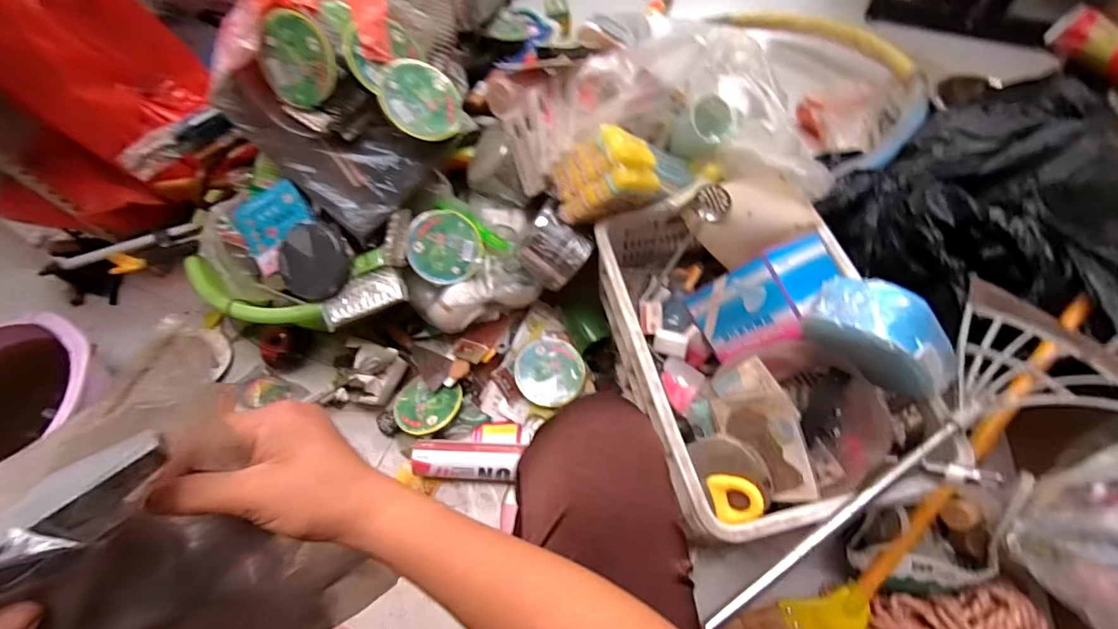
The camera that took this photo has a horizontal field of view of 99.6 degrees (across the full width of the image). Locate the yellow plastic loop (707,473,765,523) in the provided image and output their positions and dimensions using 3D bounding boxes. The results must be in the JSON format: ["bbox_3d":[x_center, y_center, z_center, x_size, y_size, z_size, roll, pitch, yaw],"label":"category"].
[{"bbox_3d":[0.245,0.251,0.650,0.065,0.016,0.062,-19,71,29],"label":"yellow plastic loop"}]

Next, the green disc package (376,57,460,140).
[{"bbox_3d":[-0.236,-0.374,0.816,0.135,0.017,0.130,10,83,-27],"label":"green disc package"}]

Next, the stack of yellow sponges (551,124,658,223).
[{"bbox_3d":[0.076,-0.232,0.810,0.098,0.173,0.120,-7,73,-45],"label":"stack of yellow sponges"}]

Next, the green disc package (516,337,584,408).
[{"bbox_3d":[-0.019,0.115,0.945,0.131,0.021,0.140,-39,66,-15],"label":"green disc package"}]

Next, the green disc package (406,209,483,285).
[{"bbox_3d":[-0.216,-0.128,0.900,0.134,0.020,0.136,14,86,-19],"label":"green disc package"}]

